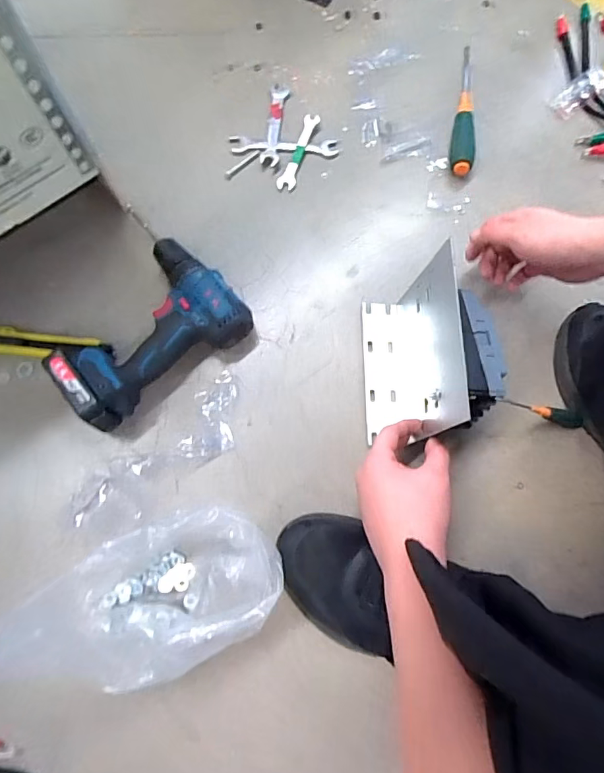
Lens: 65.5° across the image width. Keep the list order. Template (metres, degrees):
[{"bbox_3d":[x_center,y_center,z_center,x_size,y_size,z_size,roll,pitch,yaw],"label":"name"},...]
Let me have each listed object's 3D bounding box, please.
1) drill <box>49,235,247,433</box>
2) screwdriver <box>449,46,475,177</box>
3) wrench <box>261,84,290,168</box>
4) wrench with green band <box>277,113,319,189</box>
[{"bbox_3d":[-0.183,-0.071,0.543,0.213,0.072,0.158,-37,77,-8],"label":"drill"},{"bbox_3d":[0.224,-0.382,0.643,0.030,0.022,0.217,9,75,4],"label":"screwdriver"},{"bbox_3d":[-0.037,-0.366,0.653,0.025,0.006,0.138,5,75,3],"label":"wrench"},{"bbox_3d":[-0.004,-0.322,0.641,0.025,0.006,0.120,17,76,6],"label":"wrench with green band"}]

